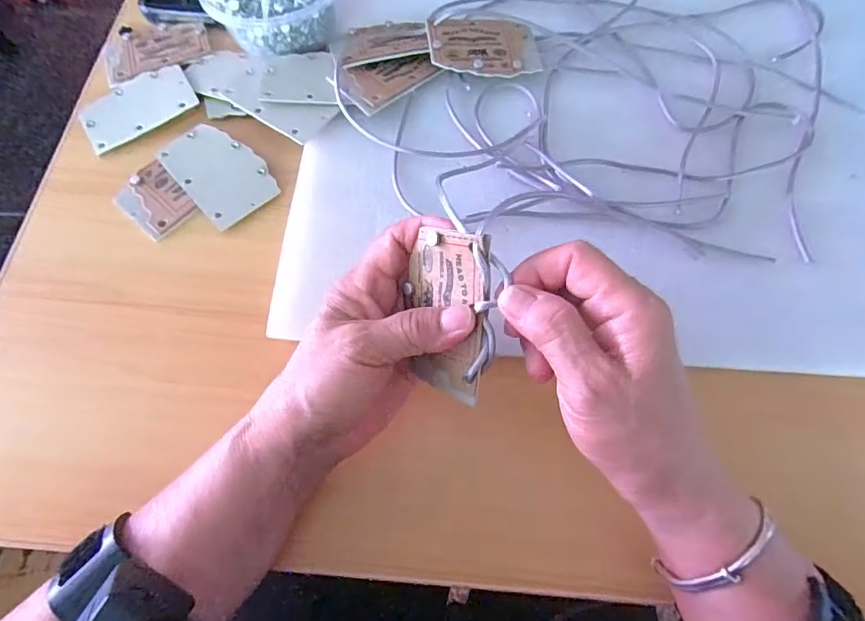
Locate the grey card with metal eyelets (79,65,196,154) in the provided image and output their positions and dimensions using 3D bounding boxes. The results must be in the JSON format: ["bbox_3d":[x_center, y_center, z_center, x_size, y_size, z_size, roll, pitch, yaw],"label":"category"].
[{"bbox_3d":[-0.229,-0.159,0.373,0.084,0.004,0.053,-32,70,-9],"label":"grey card with metal eyelets"}]

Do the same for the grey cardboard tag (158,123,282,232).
[{"bbox_3d":[-0.156,-0.102,0.351,0.054,0.004,0.084,-41,77,-12],"label":"grey cardboard tag"}]

